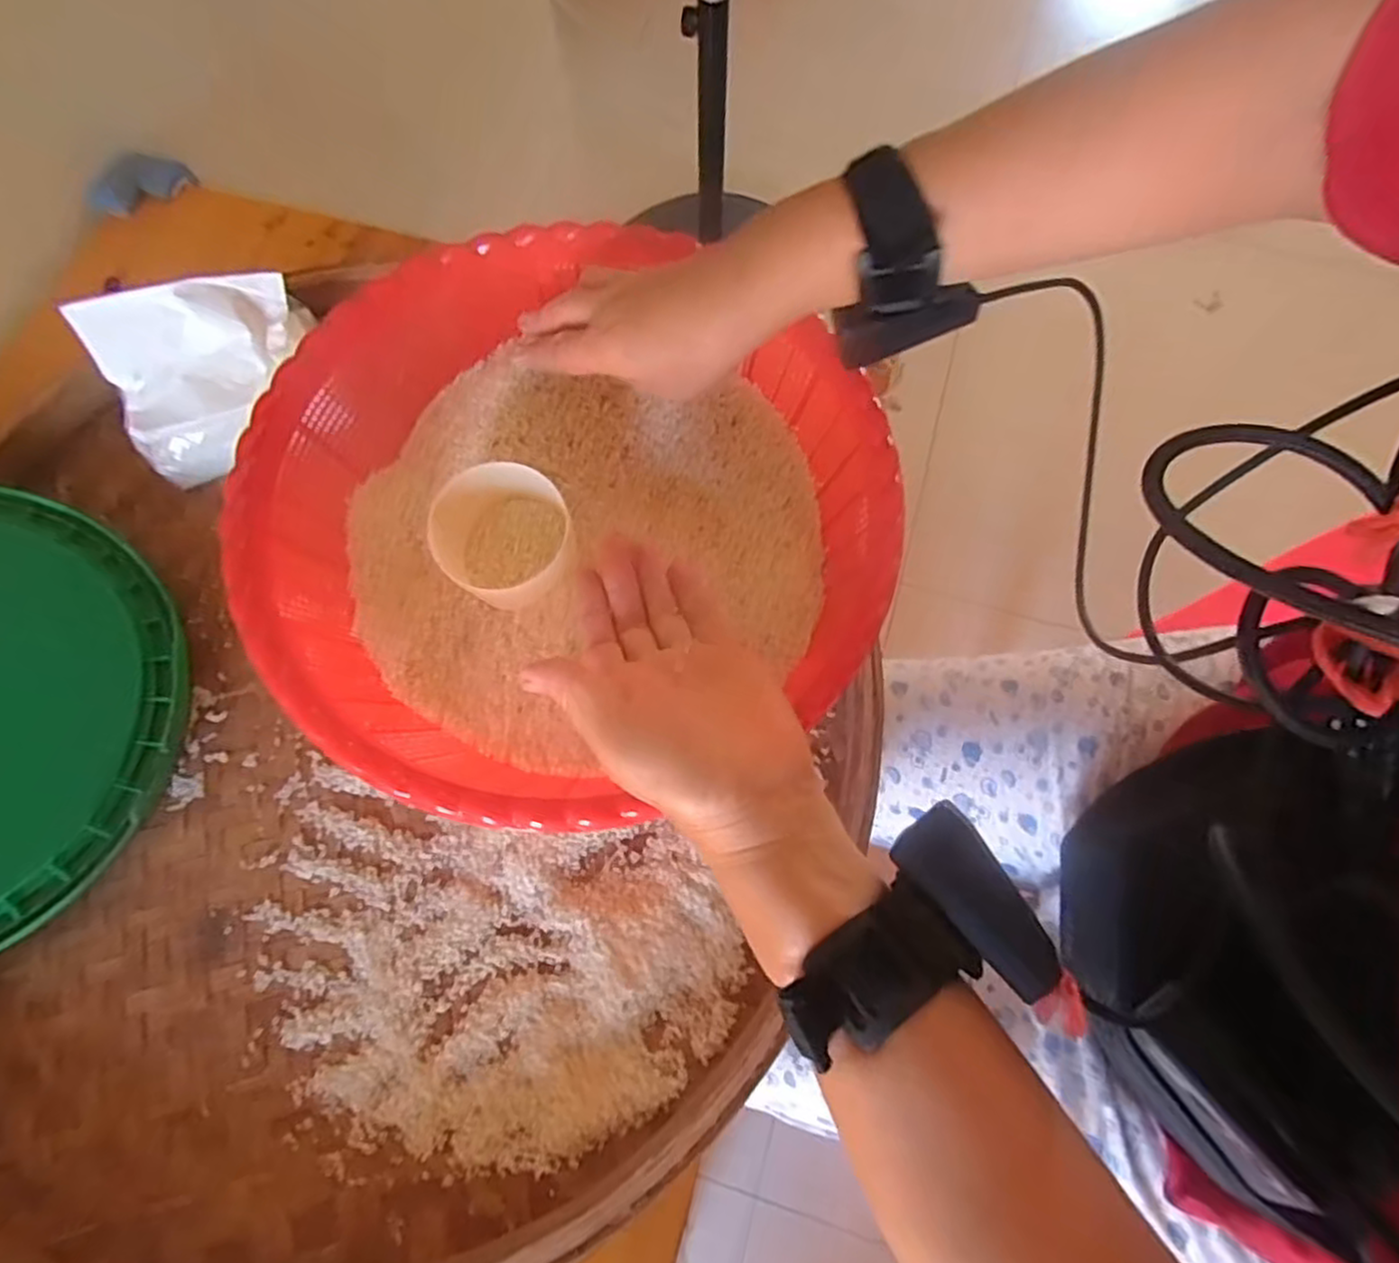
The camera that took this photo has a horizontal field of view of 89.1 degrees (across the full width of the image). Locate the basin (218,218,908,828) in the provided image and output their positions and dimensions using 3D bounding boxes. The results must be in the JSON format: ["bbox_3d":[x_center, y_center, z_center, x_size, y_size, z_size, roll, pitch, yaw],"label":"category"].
[{"bbox_3d":[-0.076,-0.070,0.425,0.333,0.100,0.330,0,71,1],"label":"basin"}]

